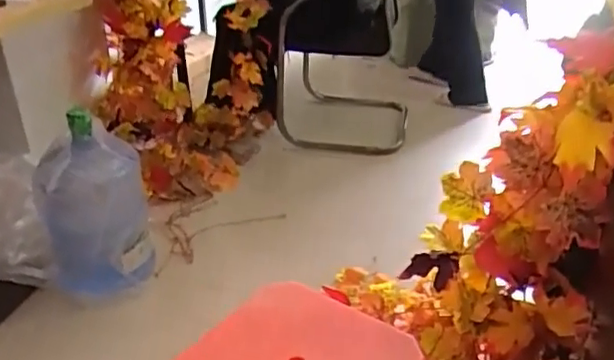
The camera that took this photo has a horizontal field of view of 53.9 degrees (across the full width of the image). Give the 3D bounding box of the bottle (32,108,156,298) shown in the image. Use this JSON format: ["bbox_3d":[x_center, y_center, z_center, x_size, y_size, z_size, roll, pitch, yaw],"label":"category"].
[{"bbox_3d":[-0.551,0.071,1.564,0.259,0.427,0.228,-10,30,-16],"label":"bottle"}]

